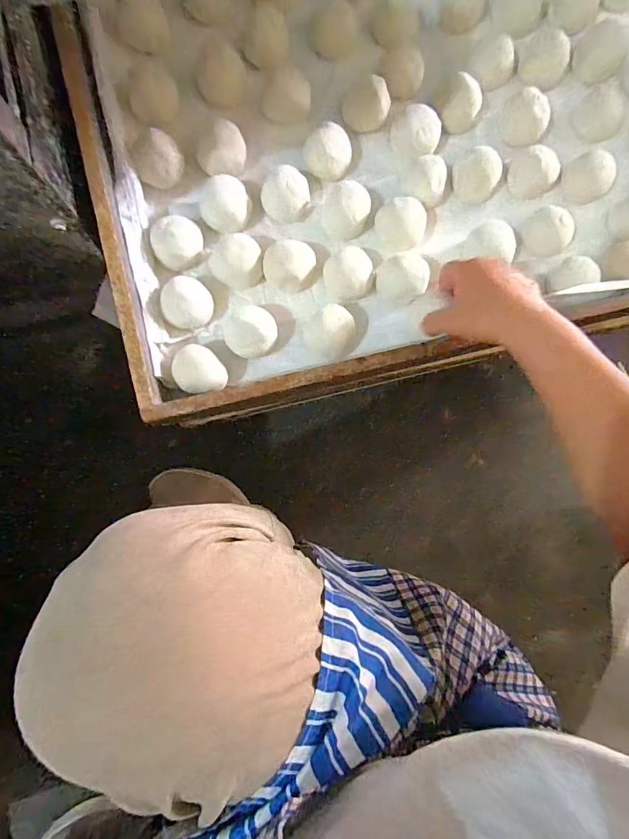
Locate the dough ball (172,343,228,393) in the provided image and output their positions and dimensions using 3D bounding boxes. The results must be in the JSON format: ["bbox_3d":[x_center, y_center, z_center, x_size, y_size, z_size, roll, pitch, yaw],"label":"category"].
[{"bbox_3d":[-0.120,-0.049,0.435,0.053,0.029,0.045,45,81,1],"label":"dough ball"}]

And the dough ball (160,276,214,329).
[{"bbox_3d":[-0.133,-0.121,0.437,0.050,0.038,0.047,1,83,-6],"label":"dough ball"}]

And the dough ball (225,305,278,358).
[{"bbox_3d":[-0.065,-0.092,0.436,0.047,0.036,0.053,41,81,0],"label":"dough ball"}]

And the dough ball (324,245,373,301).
[{"bbox_3d":[0.040,-0.160,0.453,0.048,0.033,0.049,1,83,-6],"label":"dough ball"}]

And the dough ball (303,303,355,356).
[{"bbox_3d":[0.017,-0.093,0.447,0.052,0.036,0.048,1,83,-6],"label":"dough ball"}]

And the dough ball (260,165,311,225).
[{"bbox_3d":[-0.031,-0.253,0.461,0.045,0.033,0.052,29,81,-2],"label":"dough ball"}]

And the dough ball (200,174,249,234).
[{"bbox_3d":[-0.097,-0.230,0.450,0.049,0.032,0.056,-4,83,-6],"label":"dough ball"}]

